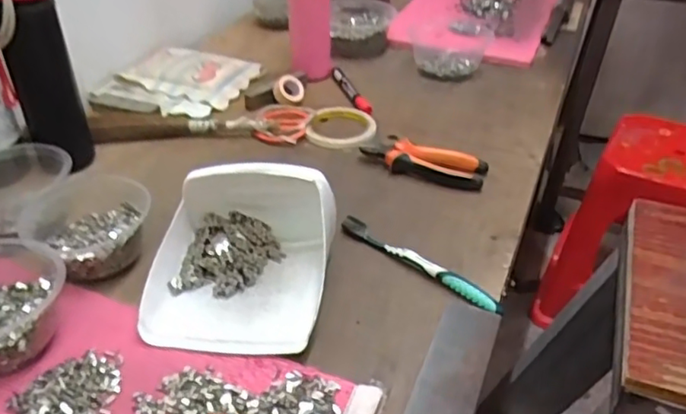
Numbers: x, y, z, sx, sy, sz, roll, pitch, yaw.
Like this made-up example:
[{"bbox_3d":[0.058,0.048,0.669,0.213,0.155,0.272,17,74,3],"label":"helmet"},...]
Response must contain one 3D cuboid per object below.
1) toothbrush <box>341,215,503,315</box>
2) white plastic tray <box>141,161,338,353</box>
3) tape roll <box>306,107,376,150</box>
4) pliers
[{"bbox_3d":[0.072,0.053,0.582,0.181,0.011,0.018,27,43,29],"label":"toothbrush"},{"bbox_3d":[-0.089,0.032,0.538,0.149,0.086,0.174,6,37,5],"label":"white plastic tray"},{"bbox_3d":[-0.001,-0.109,0.807,0.093,0.010,0.103,7,36,9],"label":"tape roll"},{"bbox_3d":[0.097,-0.059,0.726,0.147,0.025,0.063,16,39,17],"label":"pliers"}]

